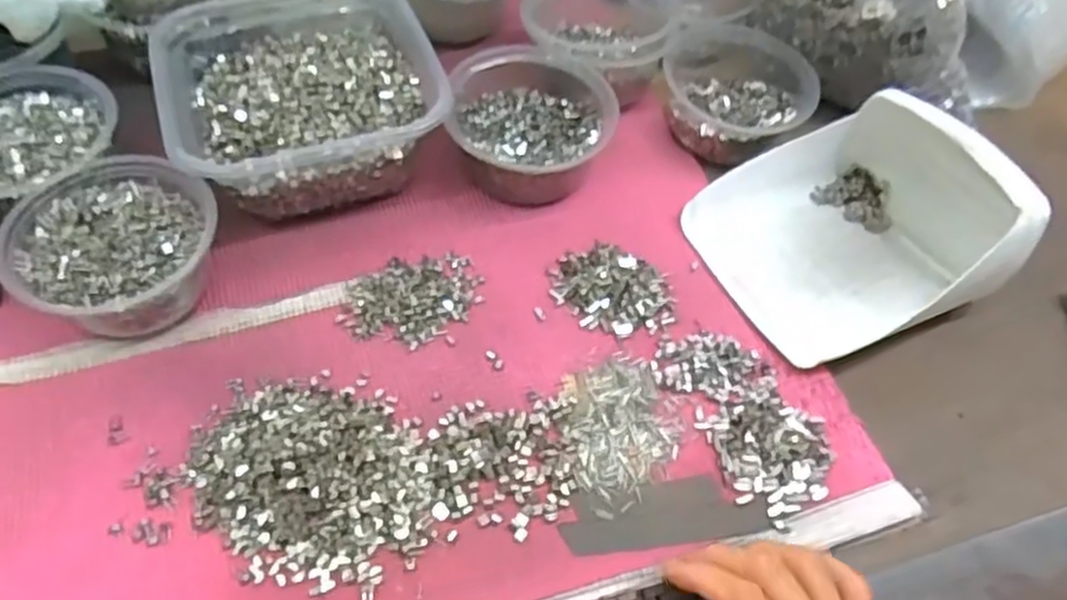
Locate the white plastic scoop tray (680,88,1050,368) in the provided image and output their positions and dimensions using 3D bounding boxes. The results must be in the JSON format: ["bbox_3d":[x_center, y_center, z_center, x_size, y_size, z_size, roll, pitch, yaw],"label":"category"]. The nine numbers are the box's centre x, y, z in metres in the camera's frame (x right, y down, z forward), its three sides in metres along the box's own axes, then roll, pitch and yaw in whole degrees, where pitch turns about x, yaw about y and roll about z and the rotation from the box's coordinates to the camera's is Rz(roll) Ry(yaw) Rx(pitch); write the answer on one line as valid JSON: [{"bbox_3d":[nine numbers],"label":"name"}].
[{"bbox_3d":[0.206,-0.058,0.487,0.179,0.082,0.160,-14,56,-13],"label":"white plastic scoop tray"}]

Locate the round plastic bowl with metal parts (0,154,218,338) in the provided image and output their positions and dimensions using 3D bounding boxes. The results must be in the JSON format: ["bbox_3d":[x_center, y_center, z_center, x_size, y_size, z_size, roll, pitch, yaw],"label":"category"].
[{"bbox_3d":[-0.248,-0.032,0.458,0.108,0.053,0.111,1,54,-2],"label":"round plastic bowl with metal parts"}]

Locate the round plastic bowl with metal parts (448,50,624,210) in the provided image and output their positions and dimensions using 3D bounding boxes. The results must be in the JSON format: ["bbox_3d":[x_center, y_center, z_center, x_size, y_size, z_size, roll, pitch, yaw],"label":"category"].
[{"bbox_3d":[-0.004,-0.125,0.536,0.112,0.061,0.127,-8,55,-8],"label":"round plastic bowl with metal parts"}]

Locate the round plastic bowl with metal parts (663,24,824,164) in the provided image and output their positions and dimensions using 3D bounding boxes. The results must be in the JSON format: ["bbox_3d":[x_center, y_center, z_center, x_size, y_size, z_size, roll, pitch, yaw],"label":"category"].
[{"bbox_3d":[0.152,-0.160,0.574,0.108,0.048,0.116,1,54,-2],"label":"round plastic bowl with metal parts"}]

